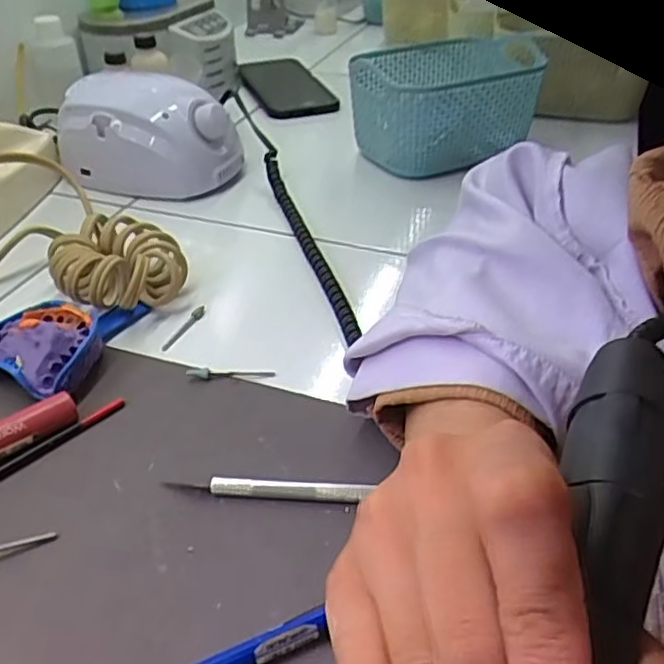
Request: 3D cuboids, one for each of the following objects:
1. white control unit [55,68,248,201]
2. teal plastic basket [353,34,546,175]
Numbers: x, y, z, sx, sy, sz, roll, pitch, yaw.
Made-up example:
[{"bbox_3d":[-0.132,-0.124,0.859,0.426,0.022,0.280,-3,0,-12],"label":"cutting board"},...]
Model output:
[{"bbox_3d":[-0.157,-0.172,0.578,0.141,0.079,0.087,12,39,16],"label":"white control unit"},{"bbox_3d":[0.119,-0.215,0.615,0.193,0.085,0.110,-21,42,-25],"label":"teal plastic basket"}]

